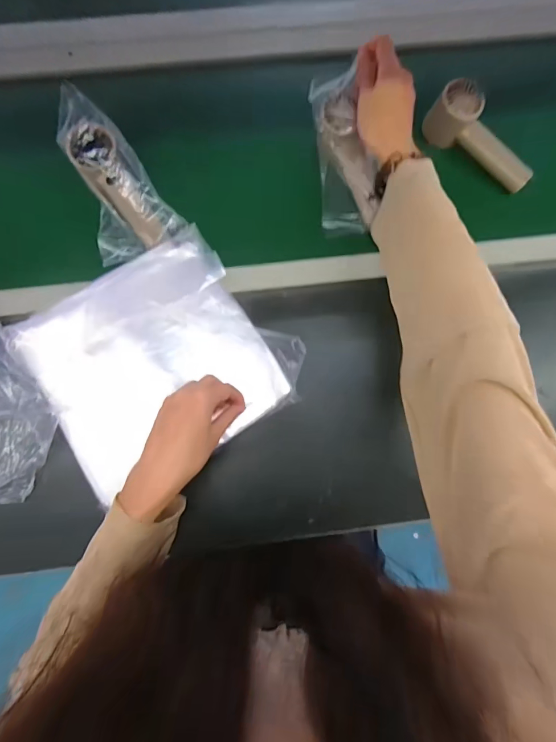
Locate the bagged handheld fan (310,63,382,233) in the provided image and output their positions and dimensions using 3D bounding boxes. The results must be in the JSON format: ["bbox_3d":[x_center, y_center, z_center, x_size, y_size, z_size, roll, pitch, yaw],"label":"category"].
[{"bbox_3d":[0.080,-0.265,0.490,0.061,0.044,0.178,-12,107,-4],"label":"bagged handheld fan"}]

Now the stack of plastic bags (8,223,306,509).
[{"bbox_3d":[-0.136,-0.014,0.456,0.276,0.041,0.235,-32,93,-6],"label":"stack of plastic bags"}]

